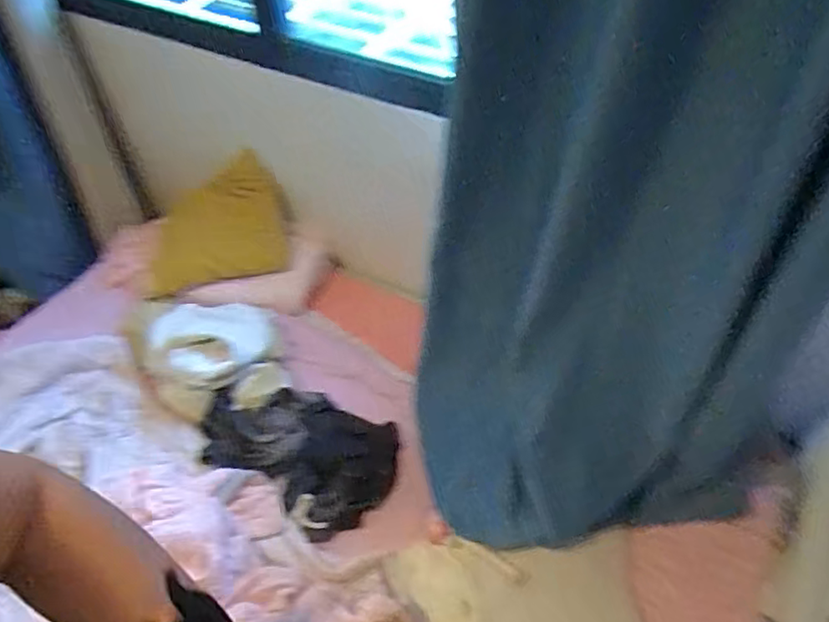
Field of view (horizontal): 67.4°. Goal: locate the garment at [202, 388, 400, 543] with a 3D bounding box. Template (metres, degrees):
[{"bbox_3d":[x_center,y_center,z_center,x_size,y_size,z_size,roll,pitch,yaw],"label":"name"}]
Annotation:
[{"bbox_3d":[-0.276,0.311,1.394,0.467,0.069,0.290,17,49,15],"label":"garment"}]

